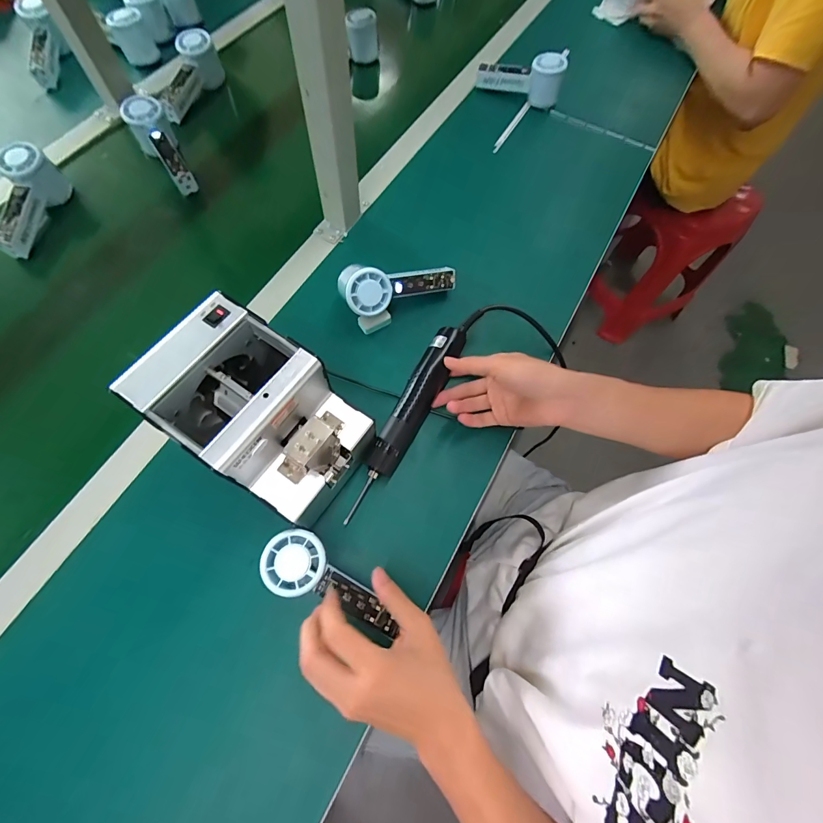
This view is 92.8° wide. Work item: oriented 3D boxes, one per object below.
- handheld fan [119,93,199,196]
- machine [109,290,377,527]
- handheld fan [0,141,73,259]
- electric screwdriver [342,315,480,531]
[{"bbox_3d":[-0.379,-0.403,0.606,0.054,0.055,0.162,-34,88,-14],"label":"handheld fan"},{"bbox_3d":[-0.144,0.009,0.395,0.175,0.150,0.121,33,71,9],"label":"machine"},{"bbox_3d":[-0.533,-0.287,0.544,0.048,0.073,0.148,0,69,-3],"label":"handheld fan"},{"bbox_3d":[0.002,-0.006,0.459,0.037,0.031,0.276,27,75,7],"label":"electric screwdriver"}]

